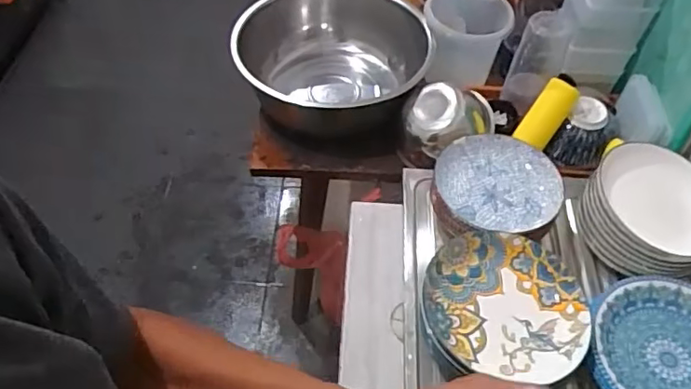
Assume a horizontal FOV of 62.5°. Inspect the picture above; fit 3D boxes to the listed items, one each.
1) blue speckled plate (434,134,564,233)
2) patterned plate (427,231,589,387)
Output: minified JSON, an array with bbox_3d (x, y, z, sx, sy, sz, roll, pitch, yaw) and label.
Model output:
[{"bbox_3d":[0.246,-0.023,0.918,0.191,0.039,0.172,16,53,10],"label":"blue speckled plate"},{"bbox_3d":[0.216,0.147,0.777,0.212,0.032,0.198,1,52,-1],"label":"patterned plate"}]

